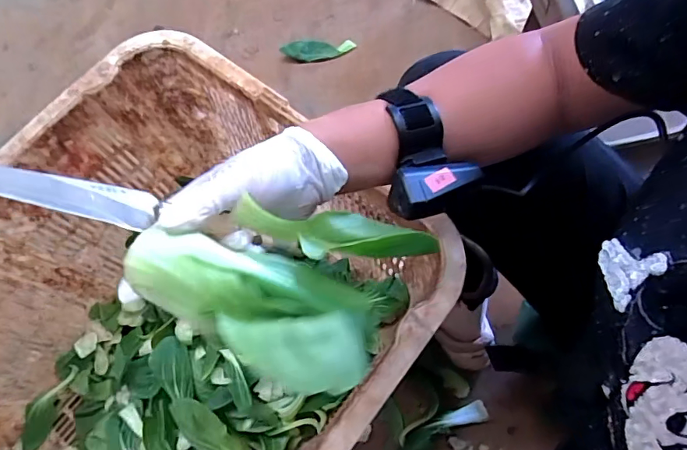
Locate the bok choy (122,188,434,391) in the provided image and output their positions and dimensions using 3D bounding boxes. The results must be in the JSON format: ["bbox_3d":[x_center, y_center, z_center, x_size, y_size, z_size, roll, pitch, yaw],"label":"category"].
[{"bbox_3d":[-0.035,0.025,0.283,0.139,0.068,0.115,24,76,9],"label":"bok choy"}]

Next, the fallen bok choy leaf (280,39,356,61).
[{"bbox_3d":[-0.051,-0.356,0.942,0.143,0.023,0.034,-6,70,2],"label":"fallen bok choy leaf"}]

